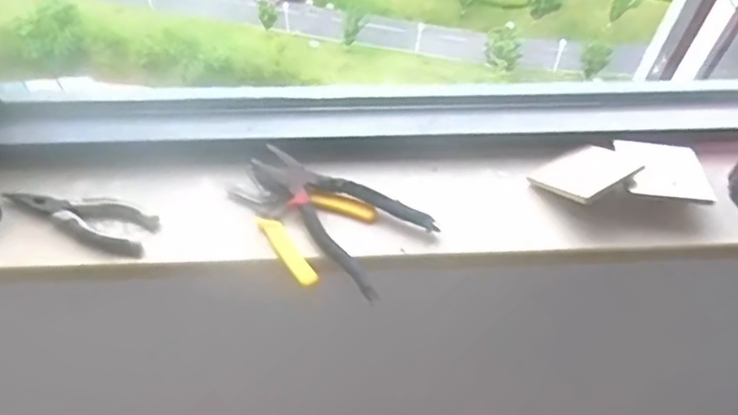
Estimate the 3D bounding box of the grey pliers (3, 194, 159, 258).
[{"bbox_3d":[-0.290,0.007,0.626,0.151,0.019,0.054,16,55,9],"label":"grey pliers"}]

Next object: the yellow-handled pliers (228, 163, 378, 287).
[{"bbox_3d":[-0.078,0.006,0.641,0.135,0.025,0.103,31,59,18],"label":"yellow-handled pliers"}]

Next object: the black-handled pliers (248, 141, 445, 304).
[{"bbox_3d":[-0.039,0.003,0.638,0.189,0.030,0.100,33,59,19],"label":"black-handled pliers"}]

